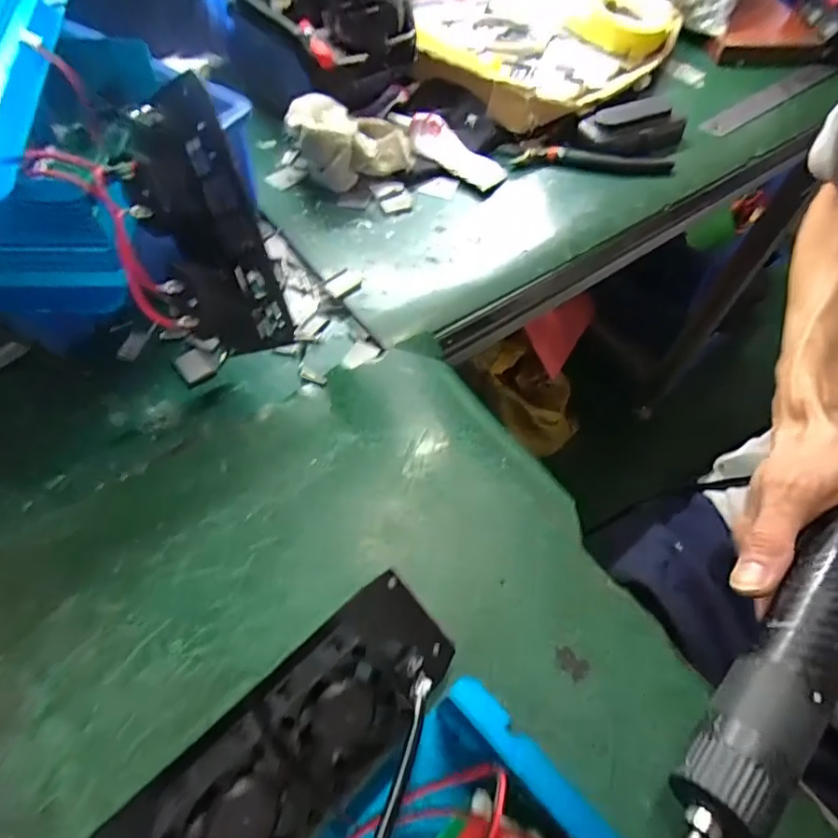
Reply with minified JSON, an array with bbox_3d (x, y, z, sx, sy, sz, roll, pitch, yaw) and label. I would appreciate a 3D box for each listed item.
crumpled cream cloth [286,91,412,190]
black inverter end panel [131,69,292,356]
[{"bbox_3d":[-0.050,-0.221,0.415,0.100,0.055,0.061,-19,61,-16],"label":"crumpled cream cloth"},{"bbox_3d":[-0.111,-0.100,0.276,0.052,0.133,0.027,-21,22,-17],"label":"black inverter end panel"}]

